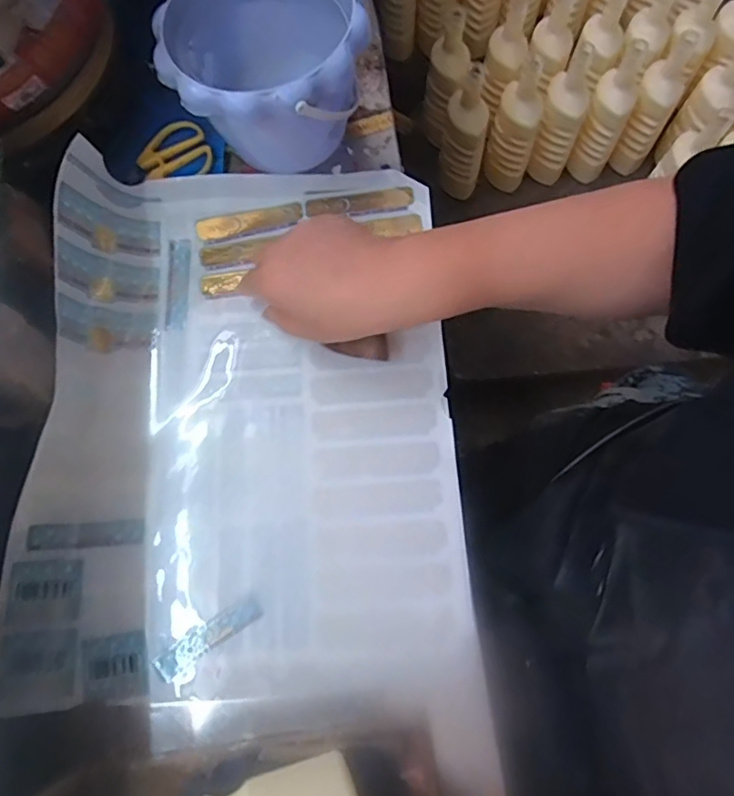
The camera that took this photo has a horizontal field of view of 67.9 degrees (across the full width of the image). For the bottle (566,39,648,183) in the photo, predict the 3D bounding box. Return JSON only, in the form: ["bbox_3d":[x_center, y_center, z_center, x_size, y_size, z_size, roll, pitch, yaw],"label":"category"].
[{"bbox_3d":[0.430,-0.502,0.981,0.076,0.244,0.069,28,76,9],"label":"bottle"}]

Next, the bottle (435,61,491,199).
[{"bbox_3d":[0.175,-0.464,0.981,0.076,0.229,0.070,6,74,4],"label":"bottle"}]

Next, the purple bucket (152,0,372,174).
[{"bbox_3d":[-0.078,-0.257,0.445,0.151,0.113,0.149,0,74,2],"label":"purple bucket"}]

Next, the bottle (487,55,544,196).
[{"bbox_3d":[0.263,-0.471,0.969,0.077,0.246,0.072,13,74,5],"label":"bottle"}]

